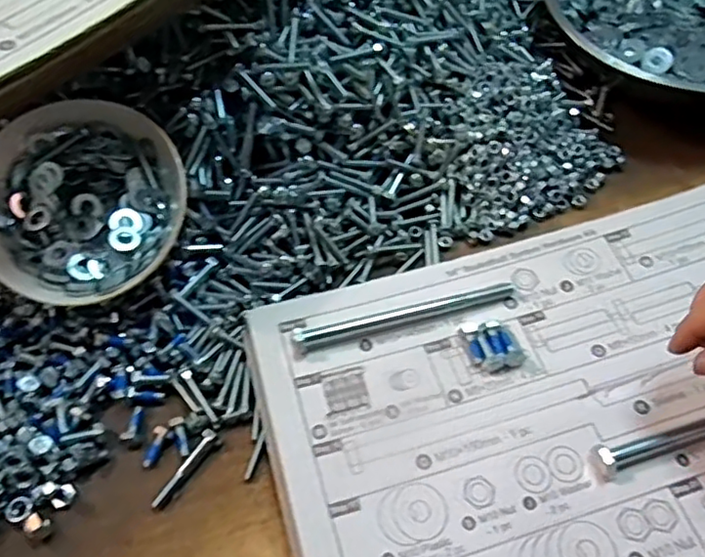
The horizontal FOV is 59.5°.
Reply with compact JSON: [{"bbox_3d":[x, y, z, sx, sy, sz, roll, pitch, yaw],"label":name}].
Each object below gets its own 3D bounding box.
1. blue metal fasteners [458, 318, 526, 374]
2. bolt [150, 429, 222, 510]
[{"bbox_3d":[0.089,0.040,0.393,0.031,0.012,0.039,-19,60,-8],"label":"blue metal fasteners"},{"bbox_3d":[-0.103,0.119,0.382,0.011,0.009,0.054,32,65,20],"label":"bolt"}]

